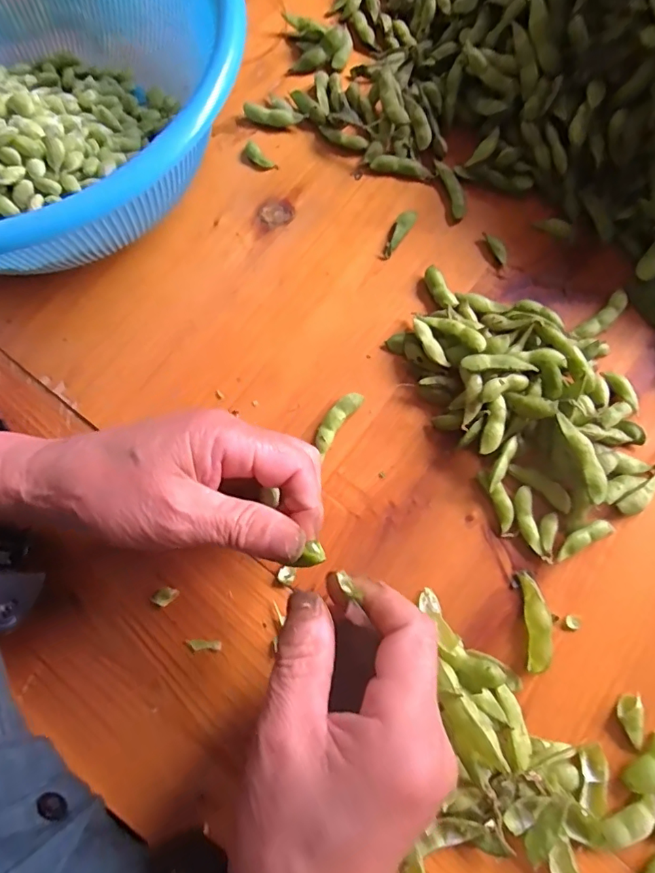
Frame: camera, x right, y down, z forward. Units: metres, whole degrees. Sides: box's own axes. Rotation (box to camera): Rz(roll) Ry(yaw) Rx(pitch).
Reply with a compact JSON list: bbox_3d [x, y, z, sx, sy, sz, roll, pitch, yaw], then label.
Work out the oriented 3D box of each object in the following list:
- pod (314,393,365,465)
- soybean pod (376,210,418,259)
[{"bbox_3d":[0.005,-0.009,0.289,0.013,0.008,0.046,33,78,10],"label":"pod"},{"bbox_3d":[0.049,-0.141,0.328,0.012,0.006,0.044,26,77,8],"label":"soybean pod"}]

